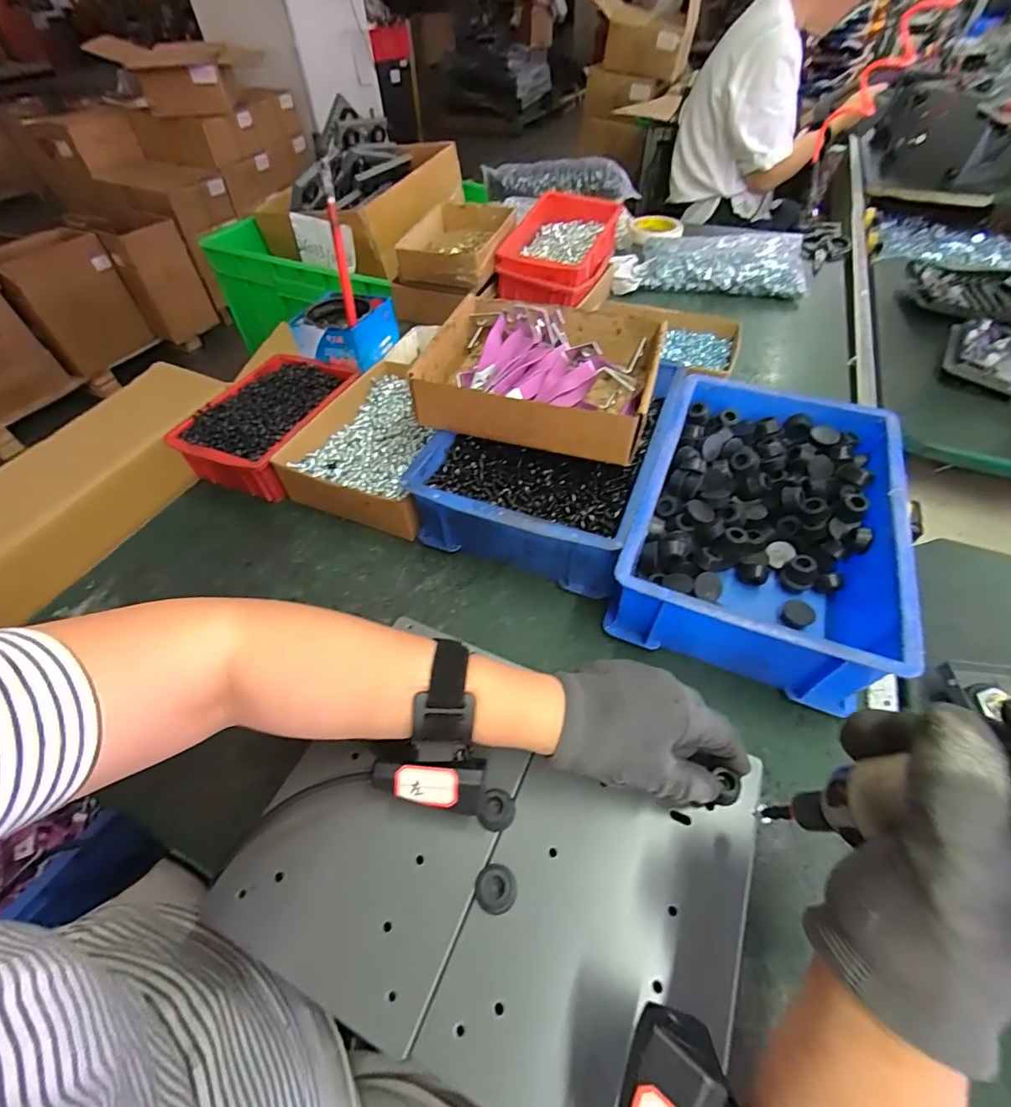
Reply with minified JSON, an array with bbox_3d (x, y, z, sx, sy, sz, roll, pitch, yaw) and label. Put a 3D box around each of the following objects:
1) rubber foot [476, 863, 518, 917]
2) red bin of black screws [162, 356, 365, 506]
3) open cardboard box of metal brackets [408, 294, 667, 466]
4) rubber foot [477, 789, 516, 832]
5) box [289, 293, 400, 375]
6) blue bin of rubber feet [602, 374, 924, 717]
[{"bbox_3d":[-0.005,0.203,0.289,0.024,0.017,0.024,-1,53,2],"label":"rubber foot"},{"bbox_3d":[-0.269,-0.152,0.559,0.129,0.060,0.189,16,55,14],"label":"red bin of black screws"},{"bbox_3d":[0.038,-0.182,0.474,0.207,0.052,0.193,14,54,12],"label":"open cardboard box of metal brackets"},{"bbox_3d":[-0.004,0.169,0.315,0.021,0.016,0.023,5,53,6],"label":"rubber foot"},{"bbox_3d":[-0.206,-0.284,0.610,0.105,0.049,0.108,9,53,9],"label":"box"},{"bbox_3d":[0.231,-0.037,0.436,0.207,0.082,0.304,17,55,15],"label":"blue bin of rubber feet"}]

